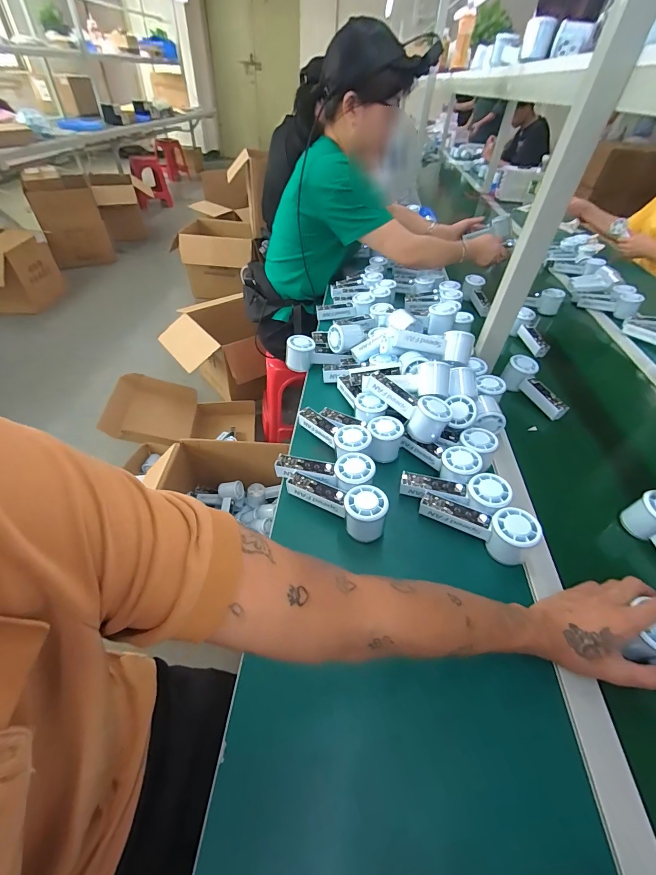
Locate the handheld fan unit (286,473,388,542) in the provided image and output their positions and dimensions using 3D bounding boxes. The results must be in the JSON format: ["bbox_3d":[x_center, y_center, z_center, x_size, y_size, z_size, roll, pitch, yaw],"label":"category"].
[{"bbox_3d":[0.014,0.085,0.507,0.151,0.055,0.055,28,50,21],"label":"handheld fan unit"}]

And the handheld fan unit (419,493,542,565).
[{"bbox_3d":[0.202,0.120,0.492,0.146,0.061,0.051,18,47,13],"label":"handheld fan unit"}]

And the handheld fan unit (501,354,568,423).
[{"bbox_3d":[0.421,-0.099,0.735,0.047,0.063,0.151,-18,63,-20],"label":"handheld fan unit"}]

